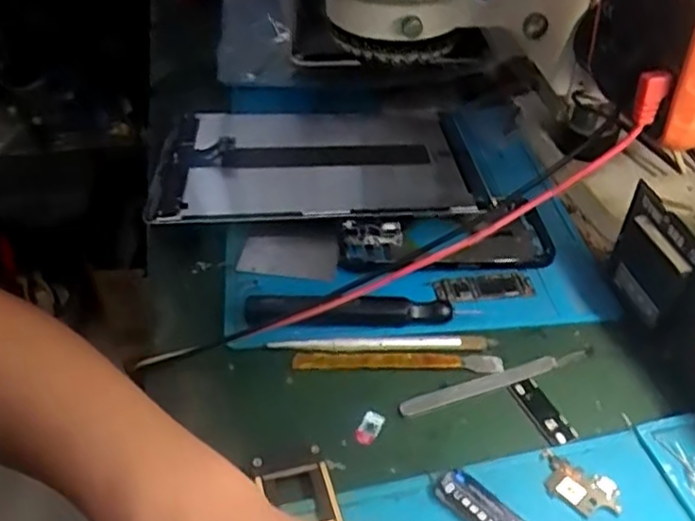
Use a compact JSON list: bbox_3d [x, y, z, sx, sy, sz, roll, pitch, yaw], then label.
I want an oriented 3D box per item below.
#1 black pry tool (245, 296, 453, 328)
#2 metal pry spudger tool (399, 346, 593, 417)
[{"bbox_3d":[0.001,0.029,0.396,0.122,0.020,0.017,0,41,0],"label":"black pry tool"},{"bbox_3d":[0.086,0.067,0.376,0.122,0.004,0.012,-15,43,-17],"label":"metal pry spudger tool"}]

